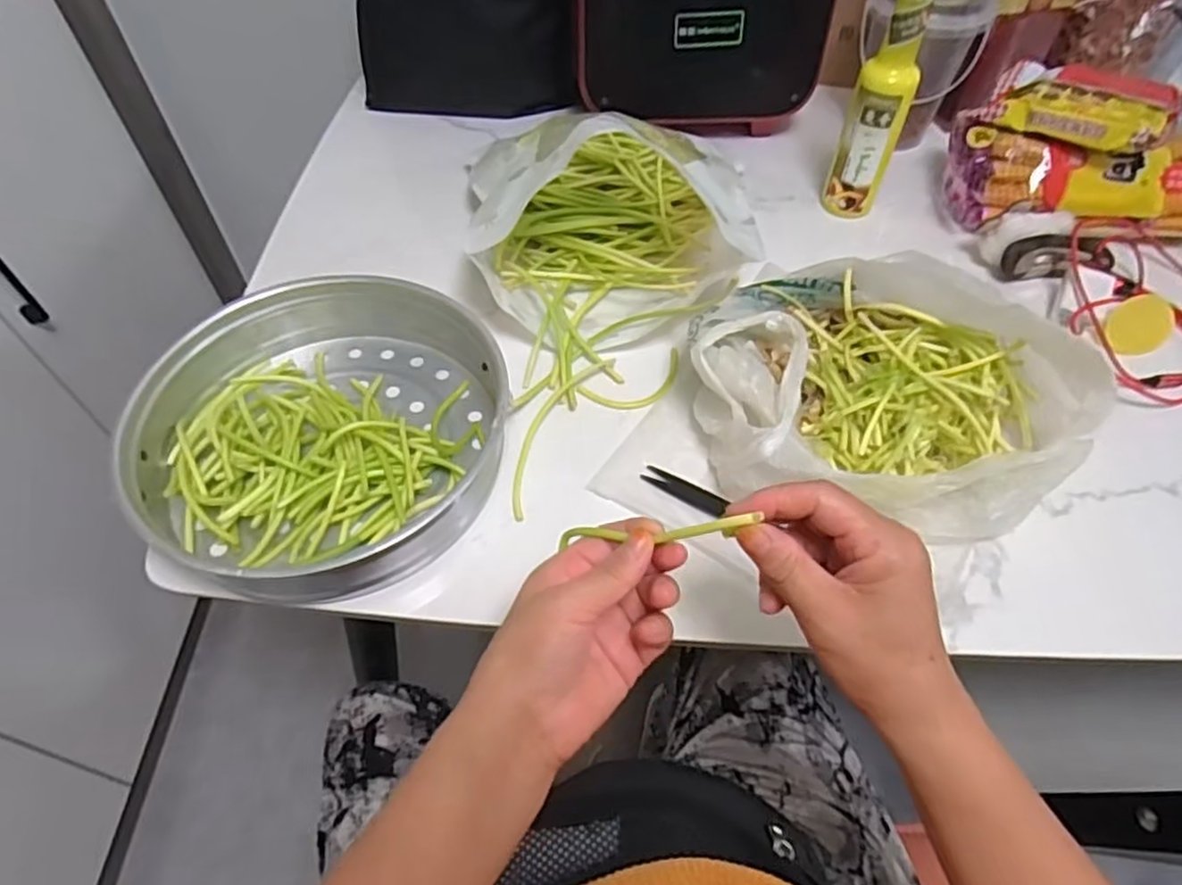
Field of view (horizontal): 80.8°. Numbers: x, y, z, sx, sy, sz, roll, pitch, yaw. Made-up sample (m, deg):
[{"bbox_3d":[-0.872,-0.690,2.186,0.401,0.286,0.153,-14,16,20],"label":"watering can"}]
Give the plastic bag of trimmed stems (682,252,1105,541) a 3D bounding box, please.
[{"bbox_3d":[0.210,-0.046,0.509,0.265,0.091,0.202,8,54,6],"label":"plastic bag of trimmed stems"}]

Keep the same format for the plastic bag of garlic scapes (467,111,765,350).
[{"bbox_3d":[0.026,-0.206,0.615,0.253,0.125,0.234,-6,54,-4],"label":"plastic bag of garlic scapes"}]

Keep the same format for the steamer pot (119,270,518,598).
[{"bbox_3d":[-0.192,-0.015,0.514,0.257,0.072,0.255,-6,54,-5],"label":"steamer pot"}]

